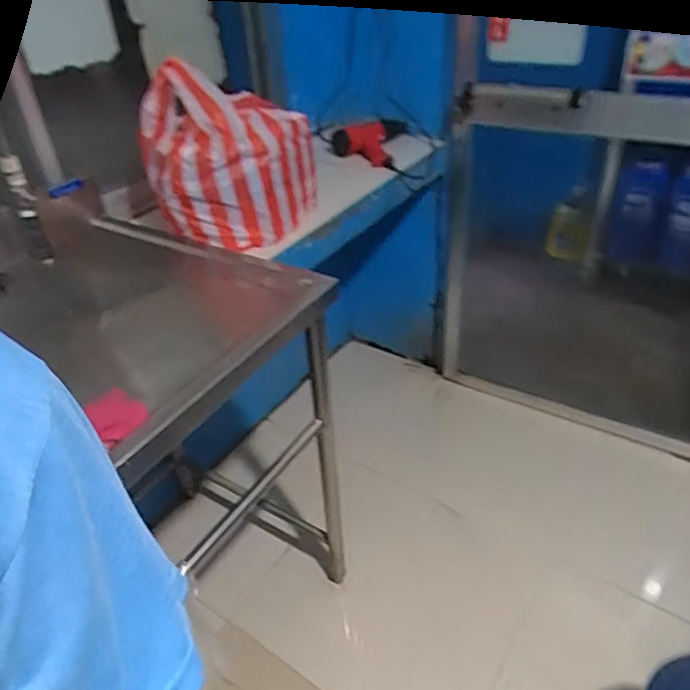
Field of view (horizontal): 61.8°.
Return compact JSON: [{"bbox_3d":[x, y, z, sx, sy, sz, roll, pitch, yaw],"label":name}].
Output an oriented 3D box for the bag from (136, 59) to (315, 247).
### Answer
[{"bbox_3d":[-0.209,-0.374,1.115,0.207,0.297,0.302,22,43,31],"label":"bag"}]

